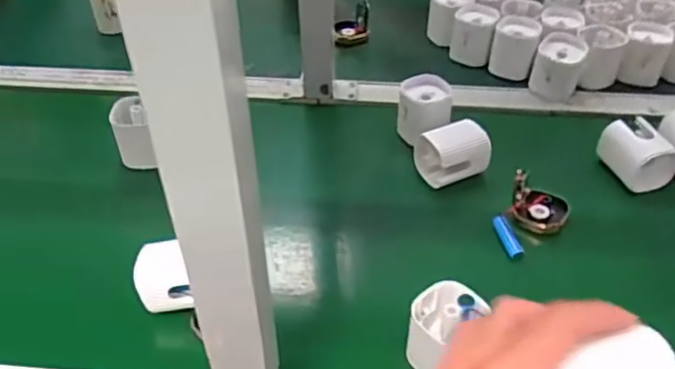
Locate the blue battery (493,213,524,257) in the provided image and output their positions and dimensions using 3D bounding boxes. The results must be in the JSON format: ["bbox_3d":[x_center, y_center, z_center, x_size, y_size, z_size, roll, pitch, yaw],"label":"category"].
[{"bbox_3d":[0.168,0.052,0.609,0.014,0.015,0.049,-4,41,-10],"label":"blue battery"}]

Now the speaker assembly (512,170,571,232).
[{"bbox_3d":[0.207,0.015,0.628,0.058,0.047,0.044,19,43,16],"label":"speaker assembly"}]

